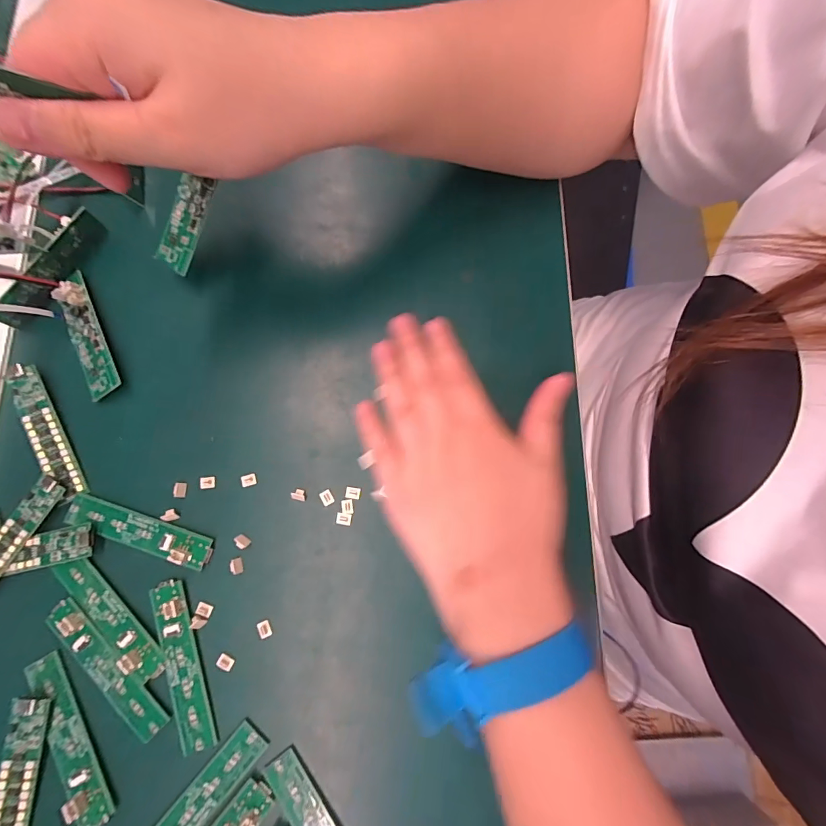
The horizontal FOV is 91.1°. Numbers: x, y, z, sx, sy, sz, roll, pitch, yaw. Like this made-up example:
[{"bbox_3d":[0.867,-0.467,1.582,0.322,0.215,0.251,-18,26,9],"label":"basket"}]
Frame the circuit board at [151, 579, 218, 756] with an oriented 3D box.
[{"bbox_3d":[-0.120,0.130,0.209,0.017,0.006,0.082,-18,79,-3],"label":"circuit board"}]

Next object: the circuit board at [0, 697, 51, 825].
[{"bbox_3d":[-0.192,0.181,0.195,0.018,0.008,0.078,5,79,2],"label":"circuit board"}]

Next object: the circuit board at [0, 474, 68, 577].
[{"bbox_3d":[-0.219,0.071,0.218,0.018,0.007,0.081,30,81,6],"label":"circuit board"}]

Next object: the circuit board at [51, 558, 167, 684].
[{"bbox_3d":[-0.159,0.107,0.212,0.018,0.005,0.076,-44,82,-7],"label":"circuit board"}]

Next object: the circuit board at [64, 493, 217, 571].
[{"bbox_3d":[-0.151,0.065,0.222,0.083,0.006,0.019,18,80,4],"label":"circuit board"}]

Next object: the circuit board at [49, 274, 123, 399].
[{"bbox_3d":[-0.196,-0.047,0.241,0.020,0.009,0.081,-26,80,-4],"label":"circuit board"}]

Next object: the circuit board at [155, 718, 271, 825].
[{"bbox_3d":[-0.106,0.191,0.196,0.018,0.007,0.081,40,82,8],"label":"circuit board"}]

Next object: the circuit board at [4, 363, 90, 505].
[{"bbox_3d":[-0.209,0.011,0.230,0.016,0.008,0.081,-27,80,-4],"label":"circuit board"}]

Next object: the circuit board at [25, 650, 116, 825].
[{"bbox_3d":[-0.172,0.162,0.199,0.016,0.007,0.083,-28,80,-5],"label":"circuit board"}]

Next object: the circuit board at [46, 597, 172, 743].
[{"bbox_3d":[-0.158,0.131,0.207,0.082,0.006,0.019,43,82,8],"label":"circuit board"}]

